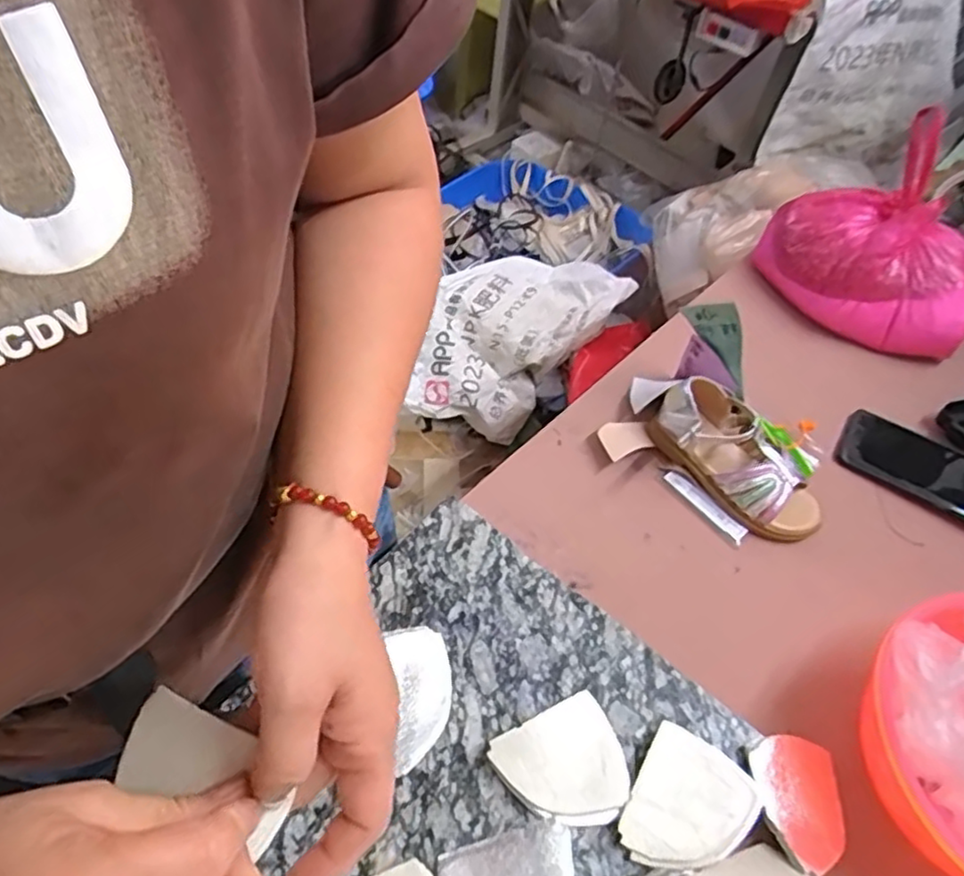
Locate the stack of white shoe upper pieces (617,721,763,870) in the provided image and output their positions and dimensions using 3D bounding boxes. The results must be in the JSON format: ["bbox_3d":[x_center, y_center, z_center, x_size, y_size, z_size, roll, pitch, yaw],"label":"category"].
[{"bbox_3d":[0.131,0.232,0.417,0.073,0.009,0.081,29,56,16],"label":"stack of white shoe upper pieces"}]

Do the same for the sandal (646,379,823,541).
[{"bbox_3d":[0.218,0.021,0.572,0.068,0.062,0.160,-38,80,-29],"label":"sandal"}]

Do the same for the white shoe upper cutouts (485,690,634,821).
[{"bbox_3d":[0.053,0.210,0.424,0.079,0.013,0.069,-21,57,-20],"label":"white shoe upper cutouts"}]

